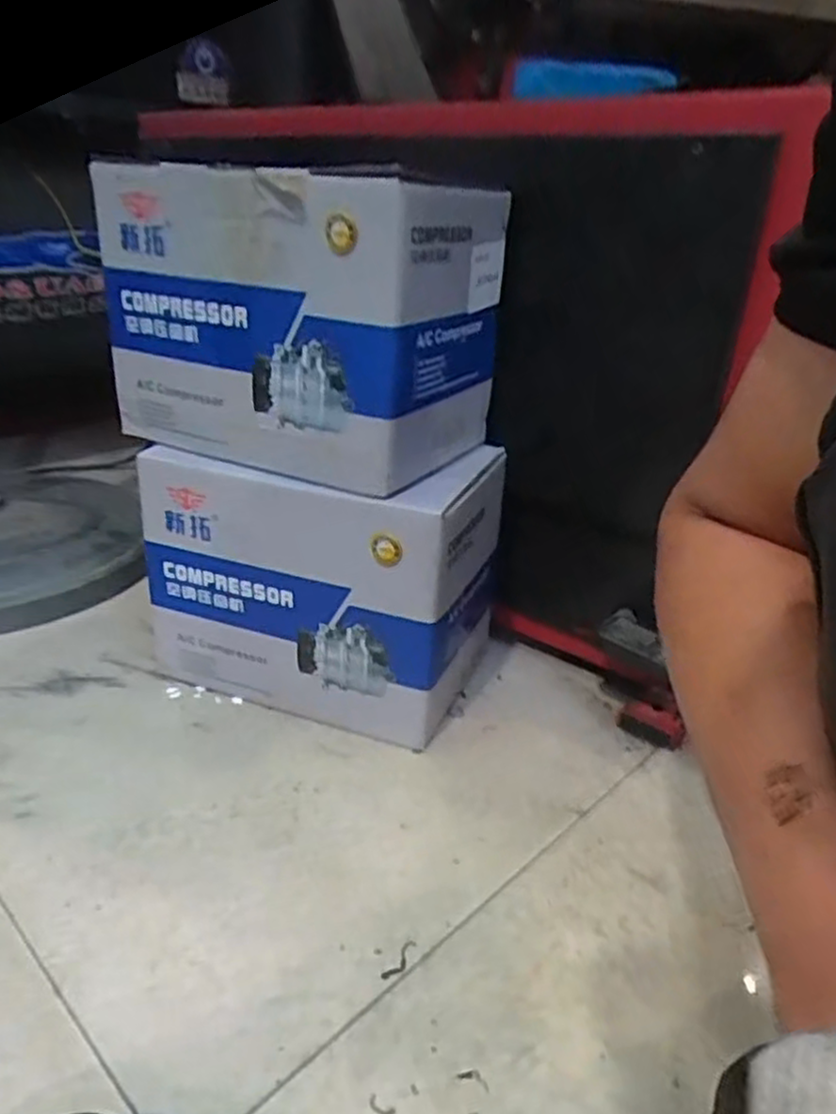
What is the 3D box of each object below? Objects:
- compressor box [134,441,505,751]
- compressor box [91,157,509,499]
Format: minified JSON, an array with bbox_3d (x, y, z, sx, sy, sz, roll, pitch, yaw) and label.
[{"bbox_3d":[-0.084,0.010,0.709,0.280,0.223,0.177,11,25,15],"label":"compressor box"},{"bbox_3d":[-0.099,-0.202,0.641,0.288,0.209,0.183,13,26,19],"label":"compressor box"}]

